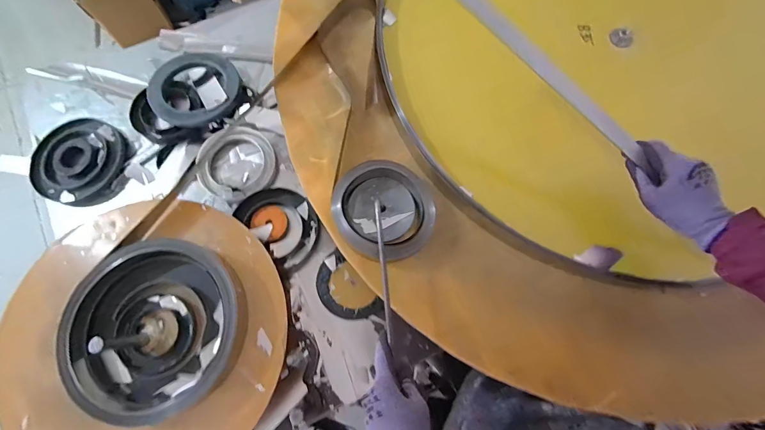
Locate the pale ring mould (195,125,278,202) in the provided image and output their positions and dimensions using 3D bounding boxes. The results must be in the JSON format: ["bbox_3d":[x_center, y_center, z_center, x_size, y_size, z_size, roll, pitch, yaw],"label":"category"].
[{"bbox_3d":[-0.252,-0.087,0.613,0.131,0.033,0.120,0,83,-3],"label":"pale ring mould"}]

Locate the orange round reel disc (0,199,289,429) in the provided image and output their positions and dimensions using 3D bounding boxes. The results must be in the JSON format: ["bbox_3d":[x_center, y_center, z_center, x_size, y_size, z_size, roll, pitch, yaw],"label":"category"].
[{"bbox_3d":[-0.339,0.162,0.490,0.392,0.055,0.374,0,75,0],"label":"orange round reel disc"}]

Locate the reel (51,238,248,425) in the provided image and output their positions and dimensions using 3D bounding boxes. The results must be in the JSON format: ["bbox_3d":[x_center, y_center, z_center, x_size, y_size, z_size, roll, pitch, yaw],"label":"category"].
[{"bbox_3d":[-0.304,0.149,0.486,0.218,0.047,0.221,0,75,0],"label":"reel"}]

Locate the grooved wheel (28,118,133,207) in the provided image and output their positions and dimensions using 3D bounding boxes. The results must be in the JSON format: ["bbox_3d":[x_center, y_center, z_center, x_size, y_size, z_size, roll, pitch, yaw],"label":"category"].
[{"bbox_3d":[-0.517,-0.094,0.616,0.156,0.024,0.150,0,75,0],"label":"grooved wheel"}]

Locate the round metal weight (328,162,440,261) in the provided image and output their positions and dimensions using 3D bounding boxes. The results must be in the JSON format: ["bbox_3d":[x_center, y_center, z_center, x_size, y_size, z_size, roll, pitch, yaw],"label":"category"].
[{"bbox_3d":[0.002,-0.004,0.522,0.130,0.048,0.141,0,75,0],"label":"round metal weight"}]

